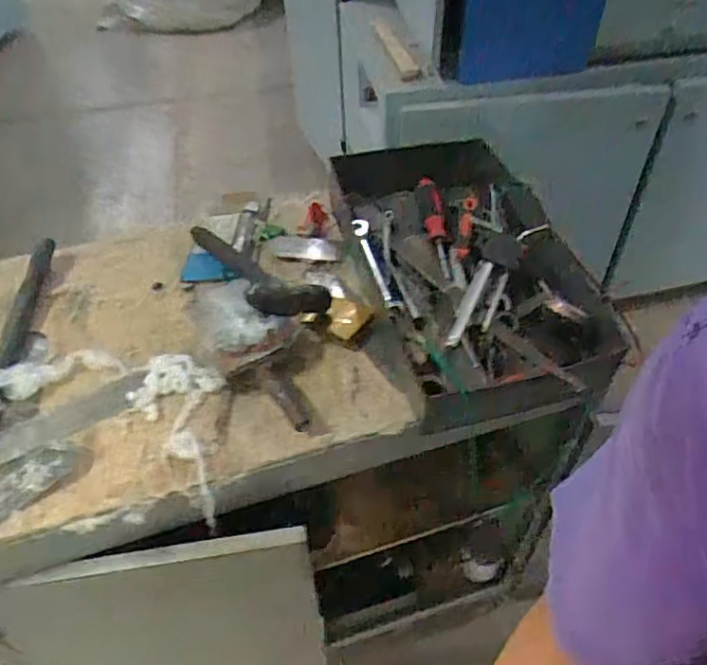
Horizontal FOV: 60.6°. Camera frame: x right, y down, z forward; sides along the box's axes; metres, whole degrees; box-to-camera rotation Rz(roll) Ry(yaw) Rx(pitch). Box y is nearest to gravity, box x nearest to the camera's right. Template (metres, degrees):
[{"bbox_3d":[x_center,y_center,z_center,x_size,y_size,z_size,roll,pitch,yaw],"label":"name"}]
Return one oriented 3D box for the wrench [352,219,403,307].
[{"bbox_3d":[0.027,-0.091,0.759,0.019,0.014,0.161,-13,48,-10],"label":"wrench"}]

